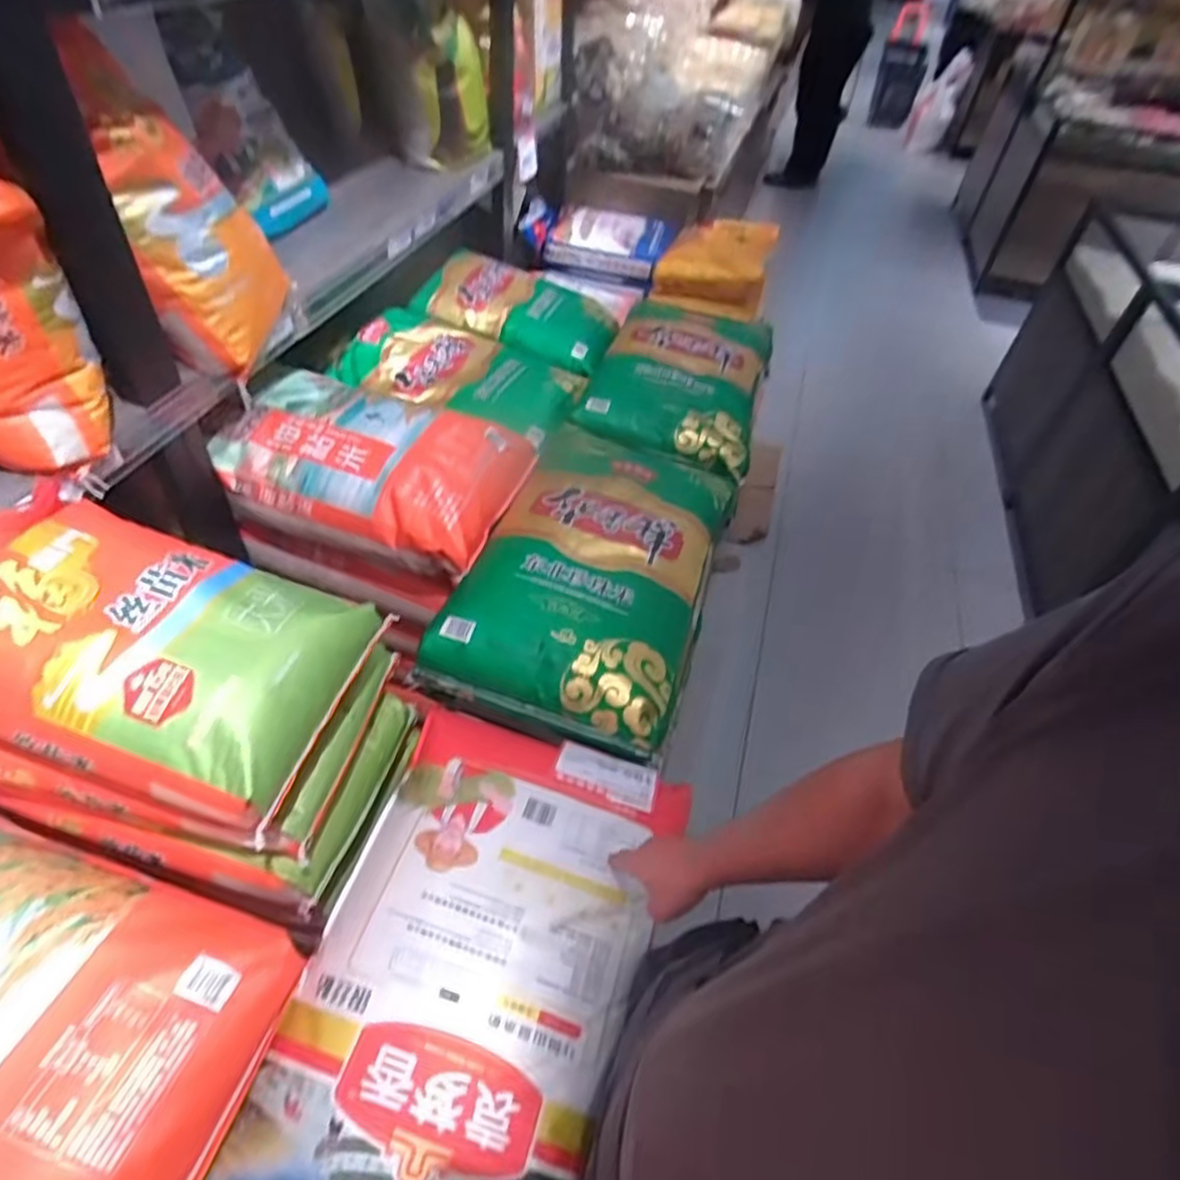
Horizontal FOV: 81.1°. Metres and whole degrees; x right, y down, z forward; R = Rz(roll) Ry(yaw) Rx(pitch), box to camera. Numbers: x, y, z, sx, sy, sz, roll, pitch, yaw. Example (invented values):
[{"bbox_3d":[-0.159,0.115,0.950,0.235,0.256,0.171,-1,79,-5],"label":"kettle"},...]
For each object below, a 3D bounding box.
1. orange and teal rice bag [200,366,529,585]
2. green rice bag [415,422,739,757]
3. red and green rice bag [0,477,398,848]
[{"bbox_3d":[-0.364,-0.222,1.180,0.444,0.132,0.326,14,47,6],"label":"orange and teal rice bag"},{"bbox_3d":[0.012,-0.051,1.138,0.361,0.095,0.575,16,47,9],"label":"green rice bag"},{"bbox_3d":[-0.485,0.049,0.752,0.403,0.136,0.274,14,47,7],"label":"red and green rice bag"}]

